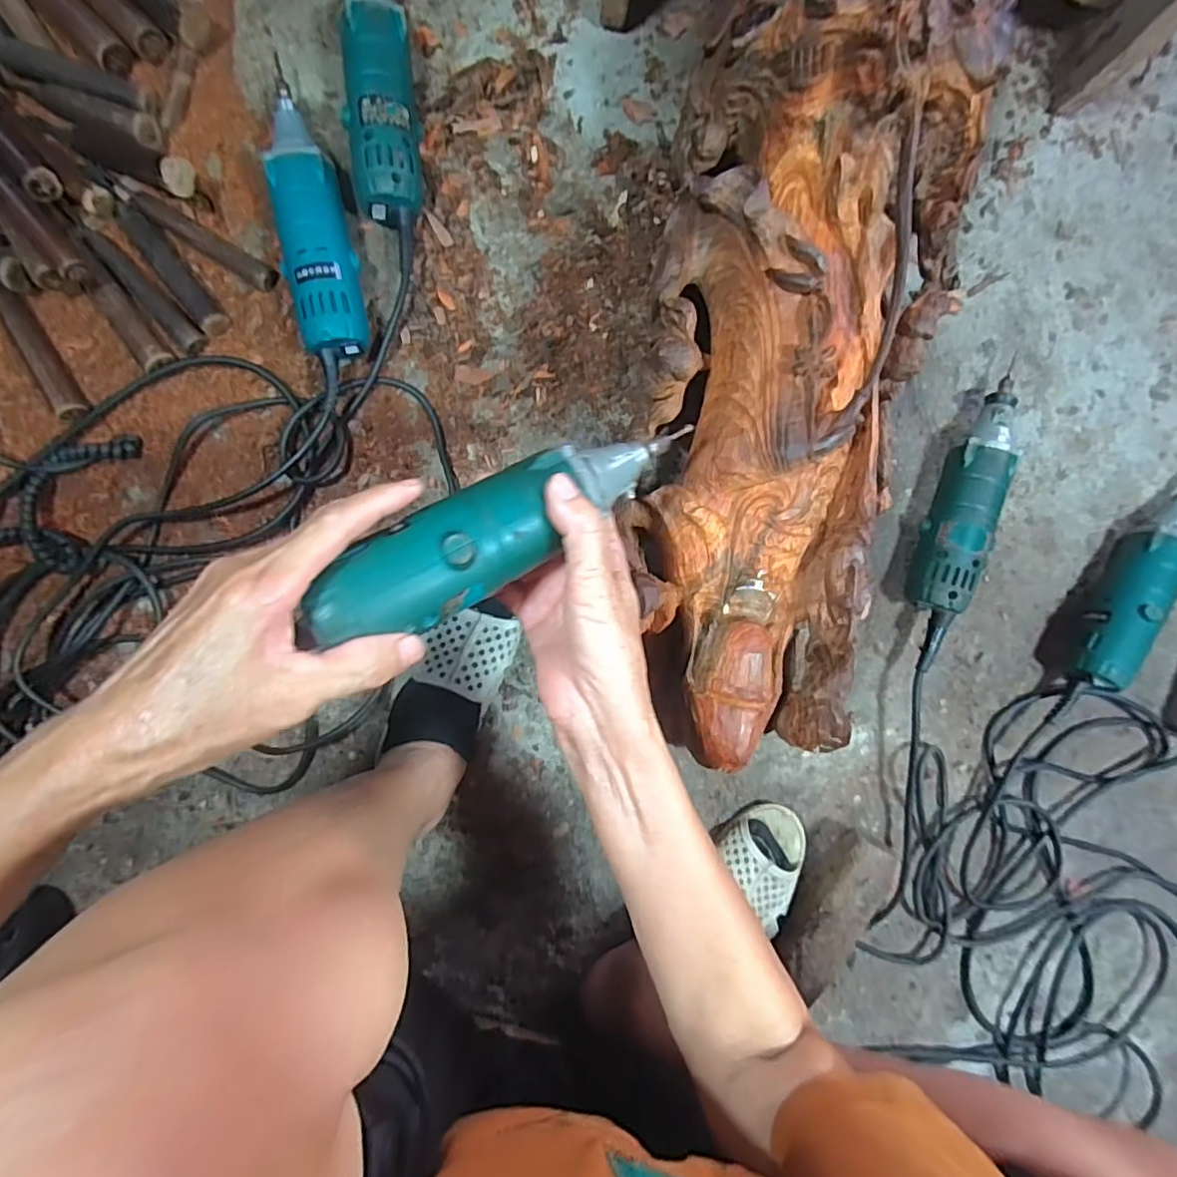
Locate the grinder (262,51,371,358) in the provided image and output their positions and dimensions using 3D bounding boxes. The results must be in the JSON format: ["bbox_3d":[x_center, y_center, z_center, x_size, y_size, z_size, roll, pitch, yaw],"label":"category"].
[{"bbox_3d":[-0.224,-0.300,0.477,0.056,0.053,0.226,-11,94,-2],"label":"grinder"}]

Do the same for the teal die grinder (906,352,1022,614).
[{"bbox_3d":[0.336,-0.090,0.521,0.050,0.055,0.227,17,92,-4],"label":"teal die grinder"}]

